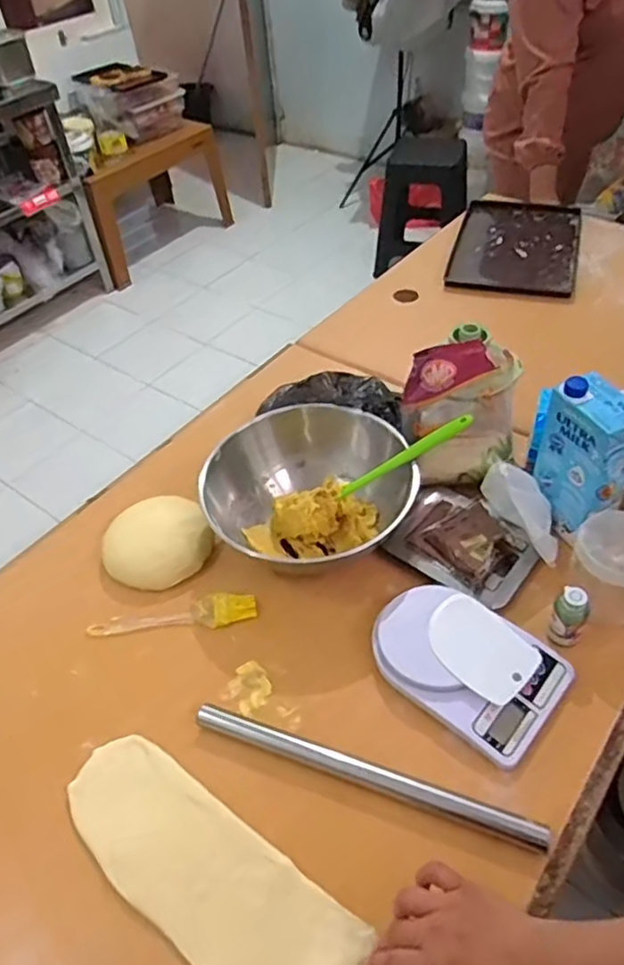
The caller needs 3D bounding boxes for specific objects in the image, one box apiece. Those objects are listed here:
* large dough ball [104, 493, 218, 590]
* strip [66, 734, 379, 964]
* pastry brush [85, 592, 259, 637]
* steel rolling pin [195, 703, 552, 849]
[{"bbox_3d":[-0.203,0.078,0.857,0.140,0.056,0.122,-25,49,-18],"label":"large dough ball"},{"bbox_3d":[-0.096,0.360,0.597,0.332,0.012,0.110,27,53,29],"label":"strip"},{"bbox_3d":[-0.169,0.161,0.795,0.199,0.016,0.043,-5,46,0],"label":"pastry brush"},{"bbox_3d":[0.047,0.280,0.638,0.352,0.022,0.023,14,49,18],"label":"steel rolling pin"}]

